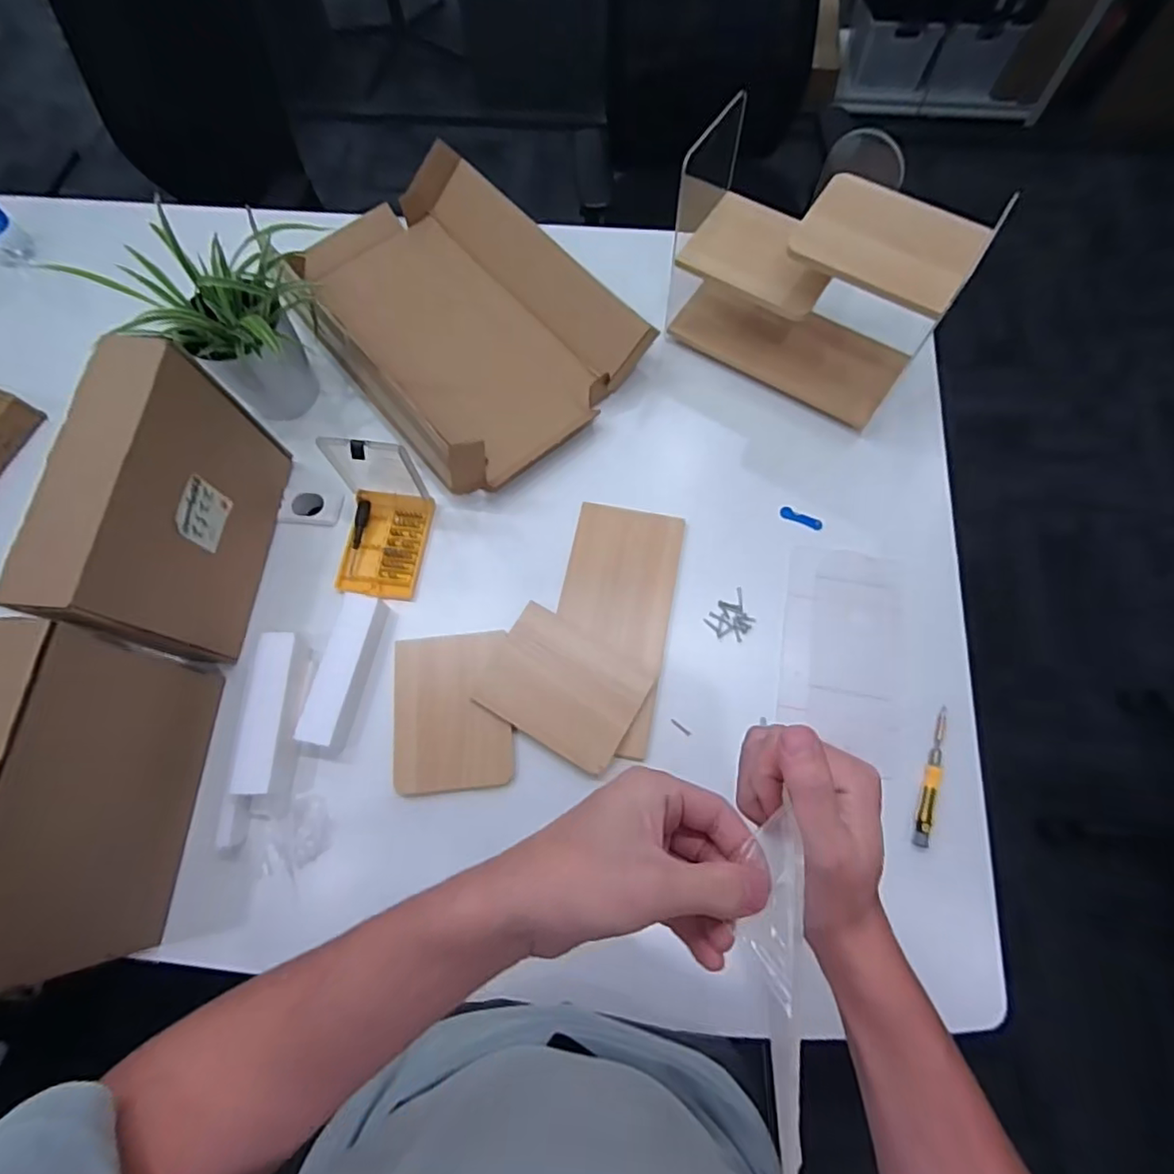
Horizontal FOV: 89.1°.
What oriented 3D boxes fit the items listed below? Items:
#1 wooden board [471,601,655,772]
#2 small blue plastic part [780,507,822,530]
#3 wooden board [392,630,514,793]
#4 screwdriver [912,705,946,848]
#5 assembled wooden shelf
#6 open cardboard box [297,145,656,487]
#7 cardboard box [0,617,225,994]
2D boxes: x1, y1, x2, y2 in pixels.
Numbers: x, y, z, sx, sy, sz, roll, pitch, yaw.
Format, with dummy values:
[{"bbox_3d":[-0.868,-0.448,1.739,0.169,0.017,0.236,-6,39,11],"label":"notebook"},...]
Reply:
[{"bbox_3d":[-0.030,0.131,0.798,0.204,0.015,0.156,29,73,11],"label":"wooden board"},{"bbox_3d":[0.318,-0.100,0.887,0.062,0.006,0.018,31,88,17],"label":"small blue plastic part"},{"bbox_3d":[-0.182,0.164,0.795,0.154,0.016,0.201,-6,70,-1],"label":"wooden board"},{"bbox_3d":[0.433,0.238,0.749,0.019,0.015,0.171,17,71,8],"label":"screwdriver"},{"bbox_3d":[0.311,-0.425,0.830,0.382,0.261,0.175,33,74,13],"label":"assembled wooden shelf"},{"bbox_3d":[-0.217,-0.451,0.982,0.403,0.116,0.576,-41,74,-13],"label":"open cardboard box"},{"bbox_3d":[-0.547,0.231,0.645,0.090,0.286,0.317,4,70,3],"label":"cardboard box"}]

